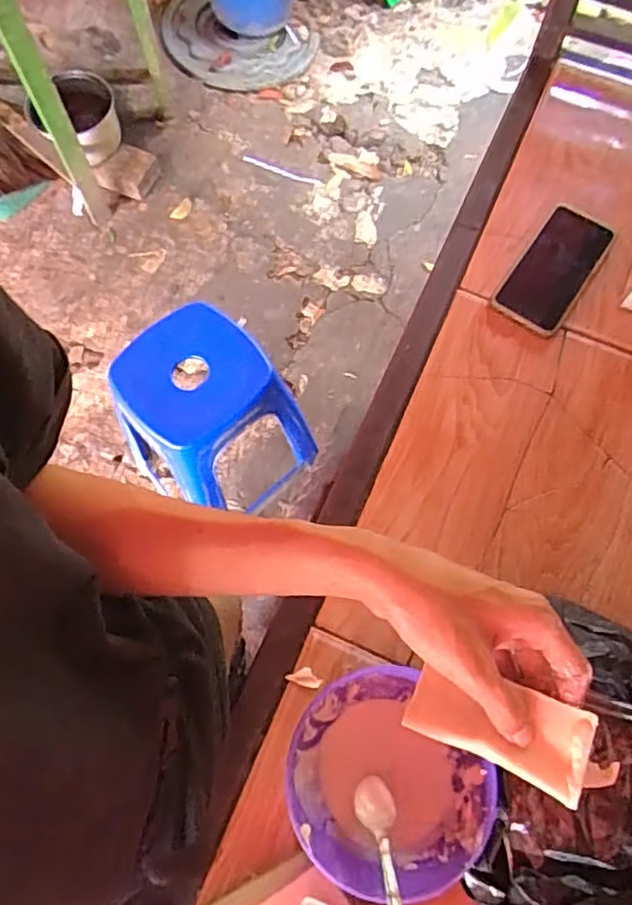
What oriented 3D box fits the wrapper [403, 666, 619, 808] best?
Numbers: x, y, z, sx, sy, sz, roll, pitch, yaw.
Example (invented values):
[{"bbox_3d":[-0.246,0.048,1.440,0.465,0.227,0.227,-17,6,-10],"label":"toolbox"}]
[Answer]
[{"bbox_3d":[0.111,0.165,0.375,0.115,0.007,0.050,9,67,23],"label":"wrapper"}]

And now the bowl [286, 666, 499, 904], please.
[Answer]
[{"bbox_3d":[0.050,0.254,0.493,0.136,0.071,0.148,1,68,-2],"label":"bowl"}]

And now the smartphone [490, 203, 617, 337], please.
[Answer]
[{"bbox_3d":[0.273,-0.210,0.723,0.080,0.008,0.176,34,71,11],"label":"smartphone"}]

